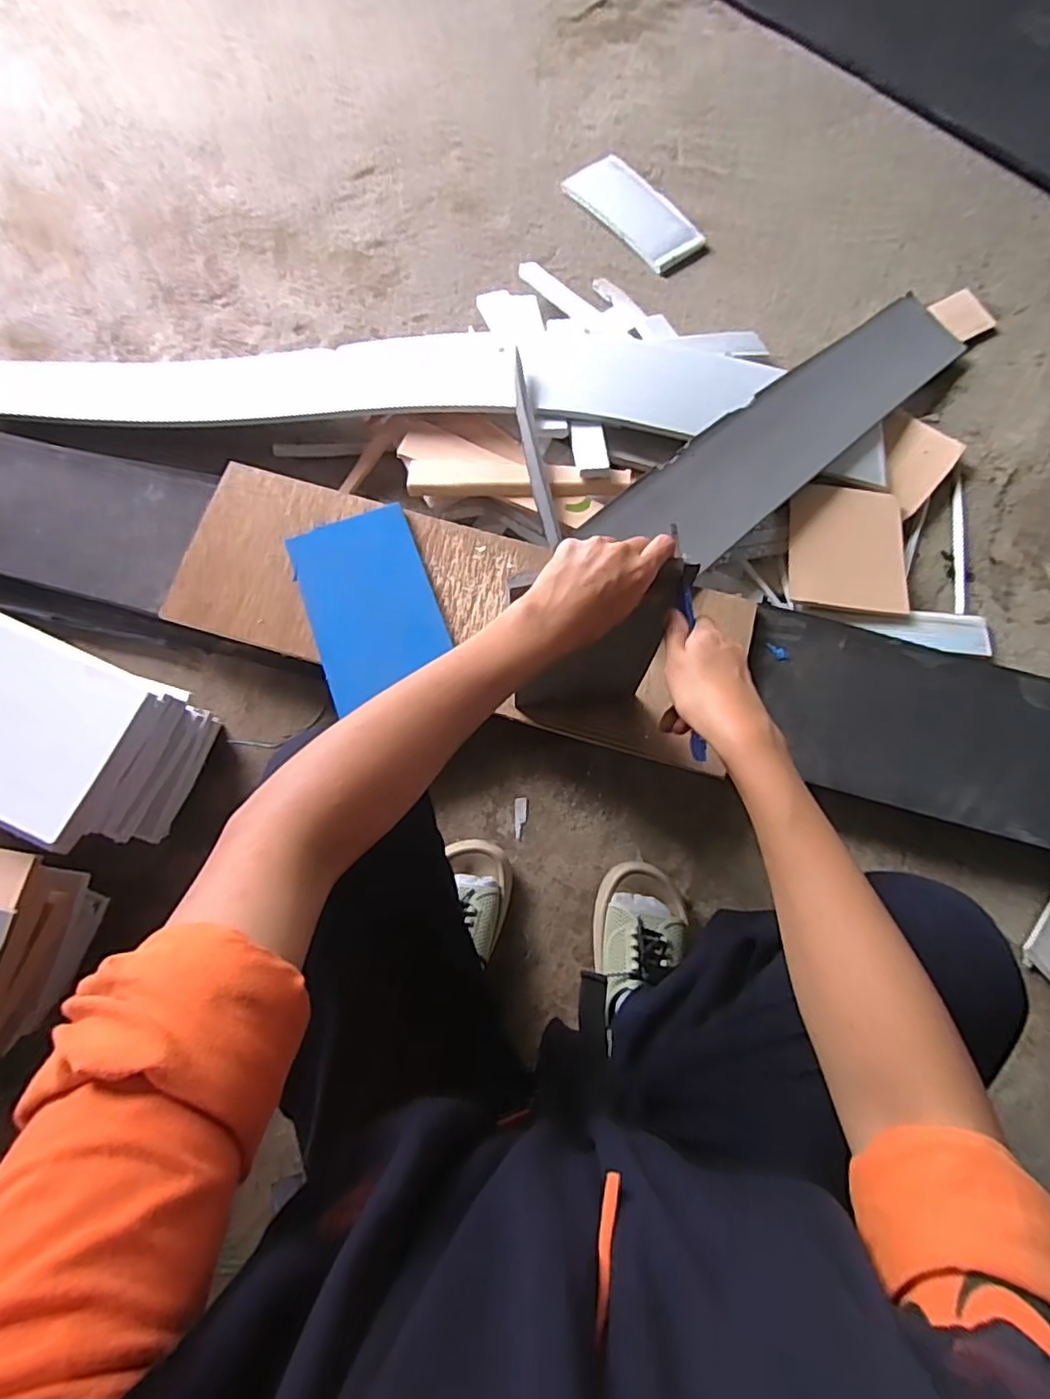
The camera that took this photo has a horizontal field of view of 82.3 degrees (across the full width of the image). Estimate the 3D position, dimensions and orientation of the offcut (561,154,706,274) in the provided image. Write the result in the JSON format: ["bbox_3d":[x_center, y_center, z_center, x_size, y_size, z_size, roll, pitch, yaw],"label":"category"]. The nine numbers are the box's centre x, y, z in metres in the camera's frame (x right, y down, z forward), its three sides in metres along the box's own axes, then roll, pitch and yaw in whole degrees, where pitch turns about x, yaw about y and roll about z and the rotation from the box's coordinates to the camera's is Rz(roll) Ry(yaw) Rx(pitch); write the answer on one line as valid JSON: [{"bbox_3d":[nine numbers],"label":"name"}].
[{"bbox_3d":[0.186,-0.820,1.017,0.117,0.020,0.247,-41,78,-12],"label":"offcut"}]

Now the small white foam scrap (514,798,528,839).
[{"bbox_3d":[-0.005,0.143,0.726,0.015,0.004,0.049,-1,75,-1],"label":"small white foam scrap"}]

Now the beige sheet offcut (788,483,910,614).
[{"bbox_3d":[0.438,-0.207,0.814,0.165,0.008,0.172,6,79,-6],"label":"beige sheet offcut"}]

